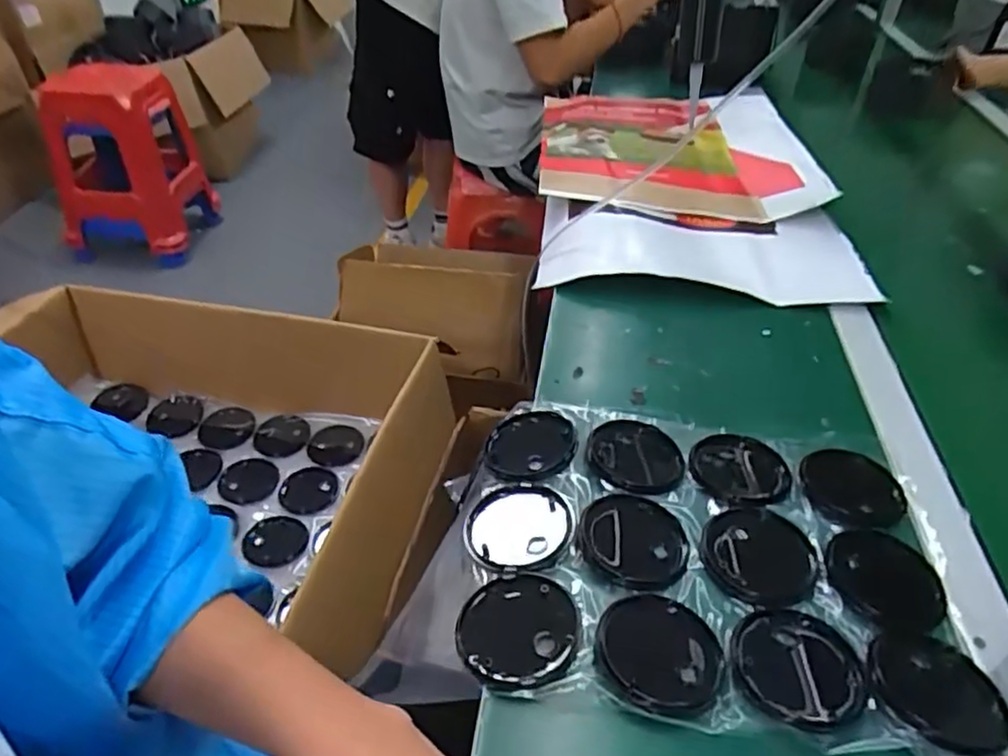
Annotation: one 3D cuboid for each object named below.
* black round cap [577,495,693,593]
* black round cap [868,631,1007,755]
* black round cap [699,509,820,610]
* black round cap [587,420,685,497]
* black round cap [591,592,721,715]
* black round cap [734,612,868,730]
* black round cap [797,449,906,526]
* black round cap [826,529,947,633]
[{"bbox_3d":[0.092,0.116,0.486,0.076,0.012,0.077,1,40,-1],"label":"black round cap"},{"bbox_3d":[0.254,0.183,0.403,0.066,0.015,0.073,15,41,15],"label":"black round cap"},{"bbox_3d":[0.181,0.124,0.481,0.076,0.006,0.080,1,40,-1],"label":"black round cap"},{"bbox_3d":[0.106,0.062,0.548,0.075,0.006,0.081,1,40,-1],"label":"black round cap"},{"bbox_3d":[0.095,0.166,0.418,0.073,0.013,0.078,1,40,-1],"label":"black round cap"},{"bbox_3d":[0.181,0.174,0.417,0.082,0.010,0.073,-23,46,-28],"label":"black round cap"},{"bbox_3d":[0.272,0.084,0.537,0.073,0.011,0.077,1,40,-1],"label":"black round cap"},{"bbox_3d":[0.261,0.135,0.472,0.070,0.009,0.083,16,41,16],"label":"black round cap"}]

